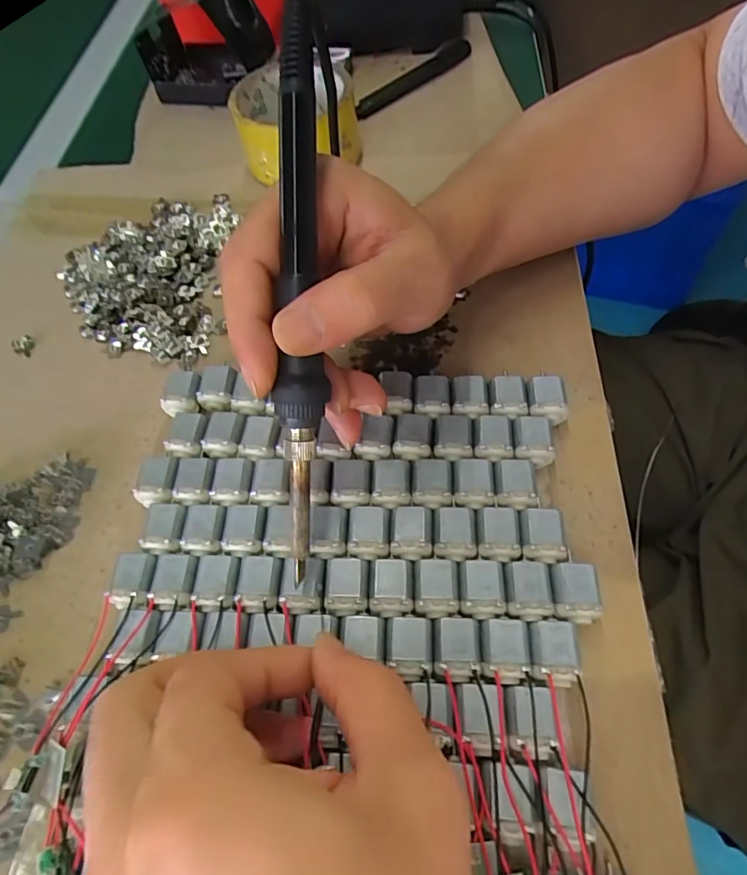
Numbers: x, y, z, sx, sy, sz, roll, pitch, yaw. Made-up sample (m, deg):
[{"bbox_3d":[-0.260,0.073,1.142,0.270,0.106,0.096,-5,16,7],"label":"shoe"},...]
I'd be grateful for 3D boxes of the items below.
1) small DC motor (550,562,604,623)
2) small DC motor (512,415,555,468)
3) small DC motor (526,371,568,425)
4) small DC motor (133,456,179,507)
[{"bbox_3d":[0.085,0.067,0.217,0.017,0.015,0.024,-2,61,5],"label":"small DC motor"},{"bbox_3d":[0.078,0.004,0.252,0.018,0.016,0.027,-1,61,5],"label":"small DC motor"},{"bbox_3d":[0.088,-0.018,0.261,0.017,0.015,0.027,-5,61,3],"label":"small DC motor"},{"bbox_3d":[-0.107,0.023,0.256,0.018,0.015,0.025,-4,61,4],"label":"small DC motor"}]

